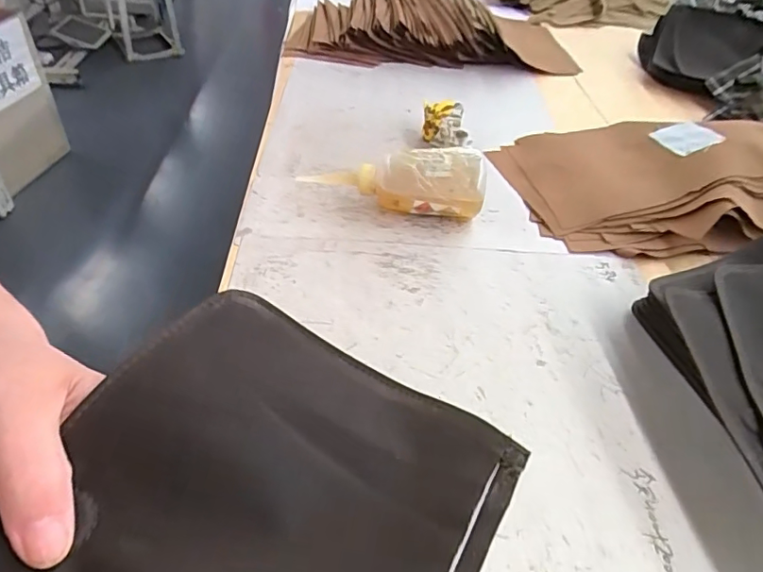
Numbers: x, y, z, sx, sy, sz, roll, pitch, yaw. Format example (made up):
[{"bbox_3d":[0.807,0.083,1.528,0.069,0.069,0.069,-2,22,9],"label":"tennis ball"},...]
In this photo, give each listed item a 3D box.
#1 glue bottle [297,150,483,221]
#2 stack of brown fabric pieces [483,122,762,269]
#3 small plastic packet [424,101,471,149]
[{"bbox_3d":[0.009,-0.101,0.511,0.176,0.064,0.045,6,42,0],"label":"glue bottle"},{"bbox_3d":[0.318,-0.133,0.586,0.341,0.066,0.244,-7,44,-14],"label":"stack of brown fabric pieces"},{"bbox_3d":[0.078,-0.193,0.632,0.059,0.048,0.028,12,42,6],"label":"small plastic packet"}]

